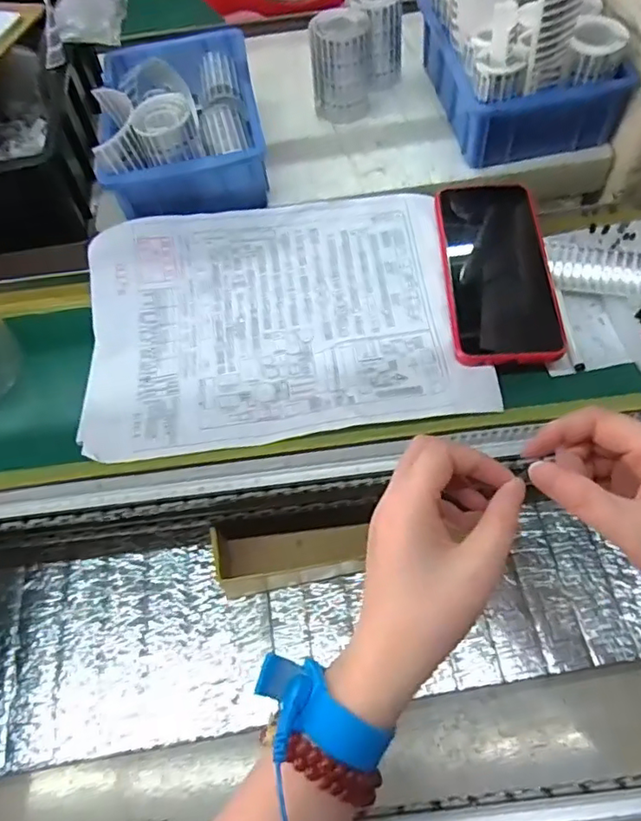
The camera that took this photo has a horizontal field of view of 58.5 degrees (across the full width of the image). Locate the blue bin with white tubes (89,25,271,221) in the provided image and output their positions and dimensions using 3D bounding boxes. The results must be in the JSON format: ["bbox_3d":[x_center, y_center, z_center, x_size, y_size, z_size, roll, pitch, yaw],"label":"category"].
[{"bbox_3d":[-0.122,-0.261,0.497,0.124,0.082,0.188,-10,60,-3],"label":"blue bin with white tubes"}]

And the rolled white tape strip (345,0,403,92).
[{"bbox_3d":[0.048,-0.353,0.538,0.045,0.079,0.047,-38,65,-18],"label":"rolled white tape strip"}]

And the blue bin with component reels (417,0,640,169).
[{"bbox_3d":[0.167,-0.334,0.451,0.121,0.184,0.175,-9,60,-3],"label":"blue bin with component reels"}]

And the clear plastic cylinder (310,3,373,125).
[{"bbox_3d":[0.020,-0.317,0.525,0.052,0.075,0.050,6,60,6],"label":"clear plastic cylinder"}]

